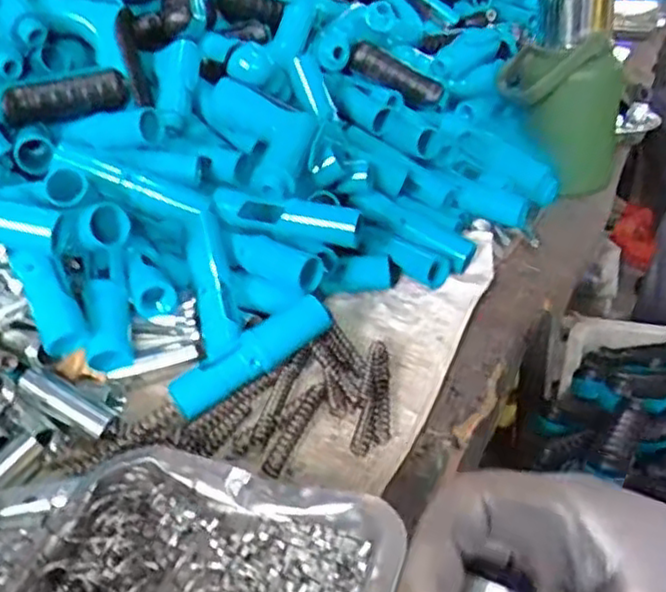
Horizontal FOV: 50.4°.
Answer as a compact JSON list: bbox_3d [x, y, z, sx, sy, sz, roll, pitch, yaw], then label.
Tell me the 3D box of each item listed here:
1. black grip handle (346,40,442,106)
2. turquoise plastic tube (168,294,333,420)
[{"bbox_3d":[0.065,-0.233,0.747,0.105,0.030,0.026,21,26,-19],"label":"black grip handle"},{"bbox_3d":[-0.056,0.039,0.493,0.121,0.024,0.026,-34,41,-17],"label":"turquoise plastic tube"}]

